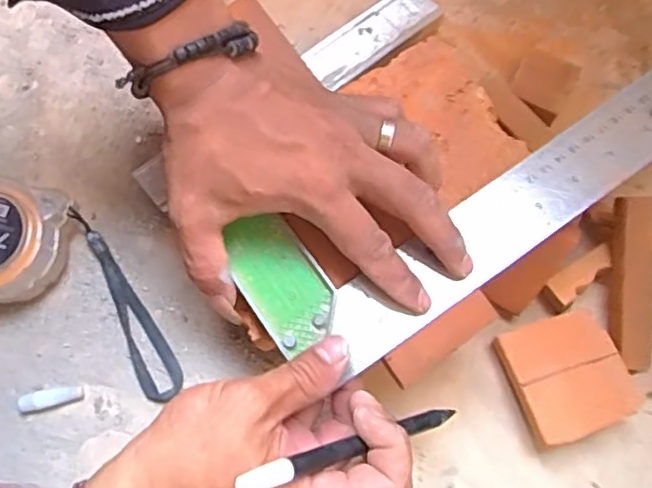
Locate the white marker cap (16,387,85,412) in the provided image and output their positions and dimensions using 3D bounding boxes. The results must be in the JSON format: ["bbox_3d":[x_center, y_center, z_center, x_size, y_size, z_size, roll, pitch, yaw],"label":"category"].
[{"bbox_3d":[-0.164,0.092,0.374,0.037,0.009,0.011,-10,75,-1],"label":"white marker cap"}]

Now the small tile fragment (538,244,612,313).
[{"bbox_3d":[0.154,0.021,0.382,0.050,0.014,0.018,-37,78,-8],"label":"small tile fragment"}]

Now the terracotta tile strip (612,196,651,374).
[{"bbox_3d":[0.177,0.023,0.362,0.020,0.010,0.099,0,92,1],"label":"terracotta tile strip"}]

